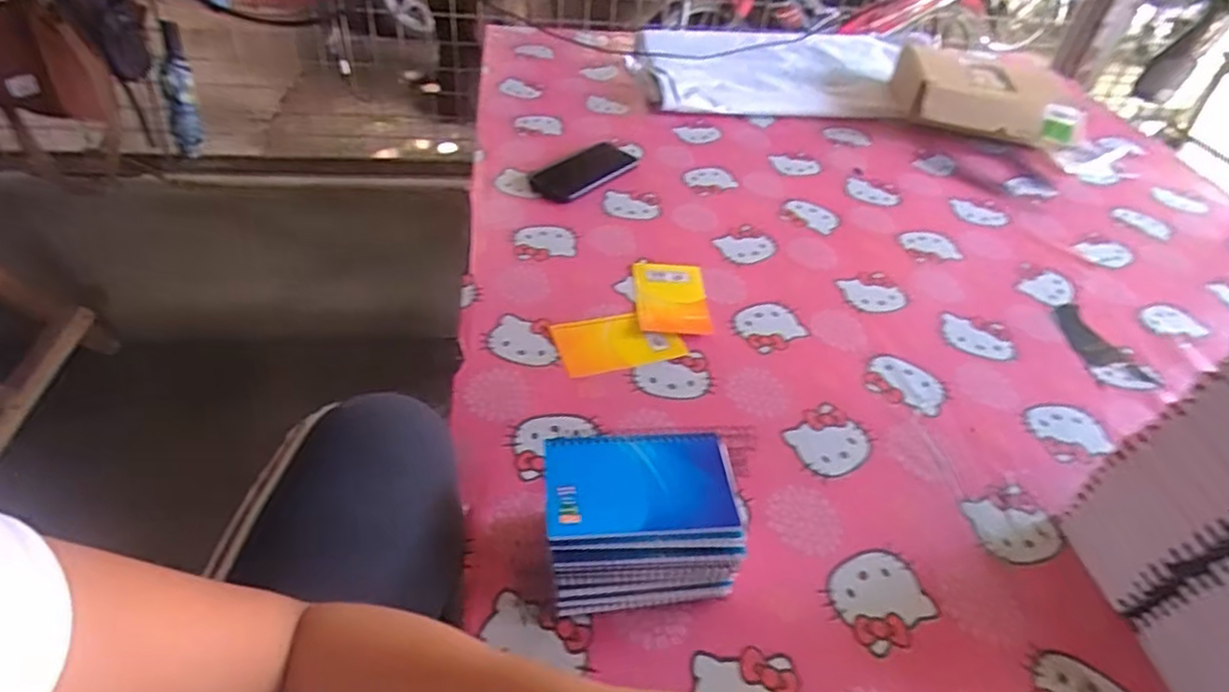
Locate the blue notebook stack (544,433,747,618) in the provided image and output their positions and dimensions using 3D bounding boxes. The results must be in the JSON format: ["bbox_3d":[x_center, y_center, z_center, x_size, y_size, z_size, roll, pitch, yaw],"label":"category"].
[{"bbox_3d":[0.019,0.135,0.502,0.137,0.100,0.091,-1,44,-9],"label":"blue notebook stack"}]

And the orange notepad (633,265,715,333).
[{"bbox_3d":[0.066,-0.056,0.774,0.081,0.005,0.122,2,43,-5],"label":"orange notepad"}]

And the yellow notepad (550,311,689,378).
[{"bbox_3d":[0.004,-0.005,0.722,0.128,0.009,0.080,-10,46,-17],"label":"yellow notepad"}]

